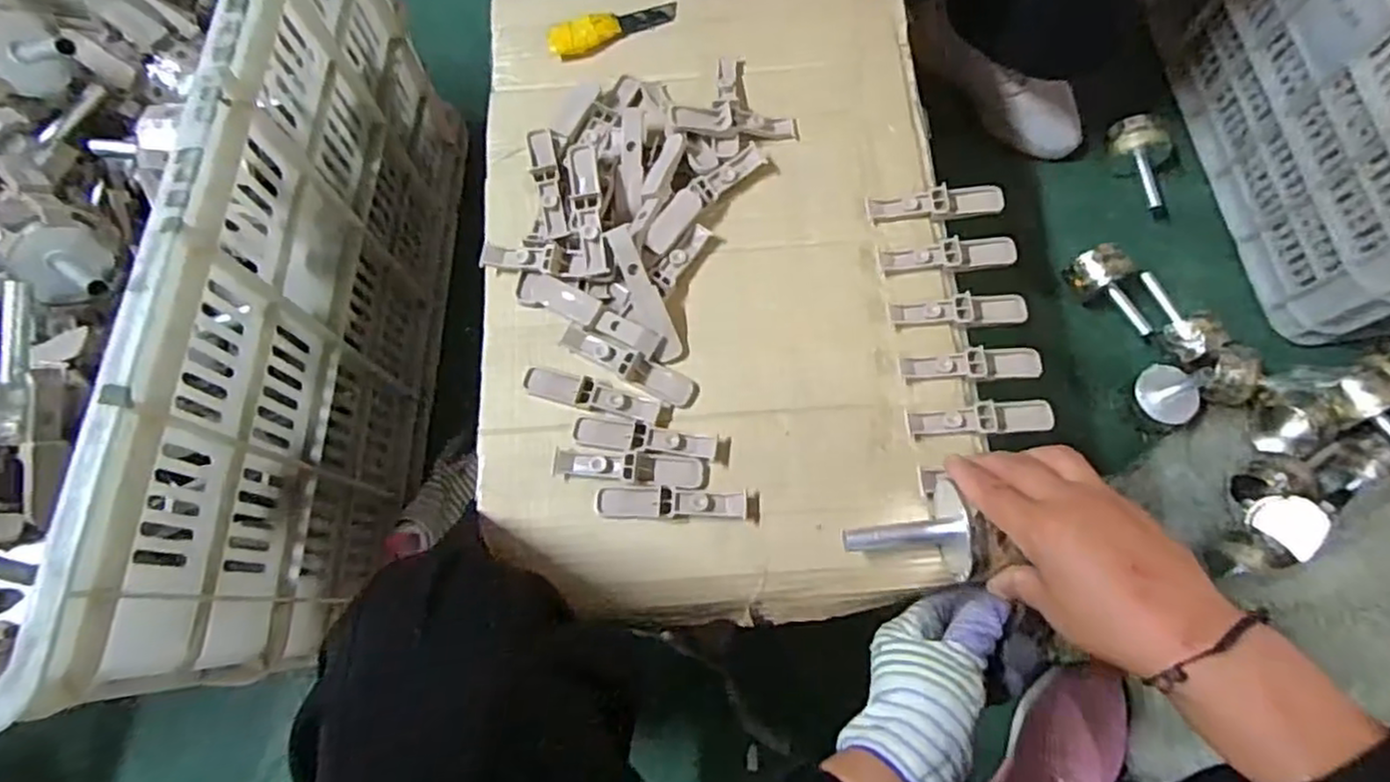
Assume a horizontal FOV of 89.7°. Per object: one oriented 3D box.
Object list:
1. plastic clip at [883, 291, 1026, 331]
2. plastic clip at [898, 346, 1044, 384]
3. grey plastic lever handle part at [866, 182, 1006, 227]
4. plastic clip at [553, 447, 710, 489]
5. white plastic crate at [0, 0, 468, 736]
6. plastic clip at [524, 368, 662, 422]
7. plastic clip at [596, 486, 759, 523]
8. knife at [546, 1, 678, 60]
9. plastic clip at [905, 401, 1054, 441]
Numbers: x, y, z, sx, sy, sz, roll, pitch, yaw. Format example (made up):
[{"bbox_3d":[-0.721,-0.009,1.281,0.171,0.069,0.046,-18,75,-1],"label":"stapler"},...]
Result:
[{"bbox_3d":[0.187,-0.056,0.497,0.099,0.013,0.024,-6,73,0],"label":"plastic clip"},{"bbox_3d":[0.192,-0.018,0.485,0.096,0.014,0.022,-4,73,1],"label":"plastic clip"},{"bbox_3d":[0.178,-0.139,0.519,0.098,0.013,0.023,-6,73,0],"label":"grey plastic lever handle part"},{"bbox_3d":[-0.043,0.051,0.462,0.102,0.009,0.021,3,73,3],"label":"plastic clip"},{"bbox_3d":[-0.523,-0.113,0.612,0.501,0.385,0.673,-2,73,2],"label":"white plastic crate"},{"bbox_3d":[-0.071,0.002,0.479,0.096,0.009,0.020,14,74,6],"label":"plastic clip"},{"bbox_3d":[-0.011,0.073,0.454,0.106,0.010,0.020,2,73,2],"label":"plastic clip"},{"bbox_3d":[-0.067,-0.303,0.579,0.109,0.015,0.025,-21,73,-5],"label":"knife"},{"bbox_3d":[0.192,0.018,0.471,0.097,0.012,0.022,-4,73,0],"label":"plastic clip"}]

